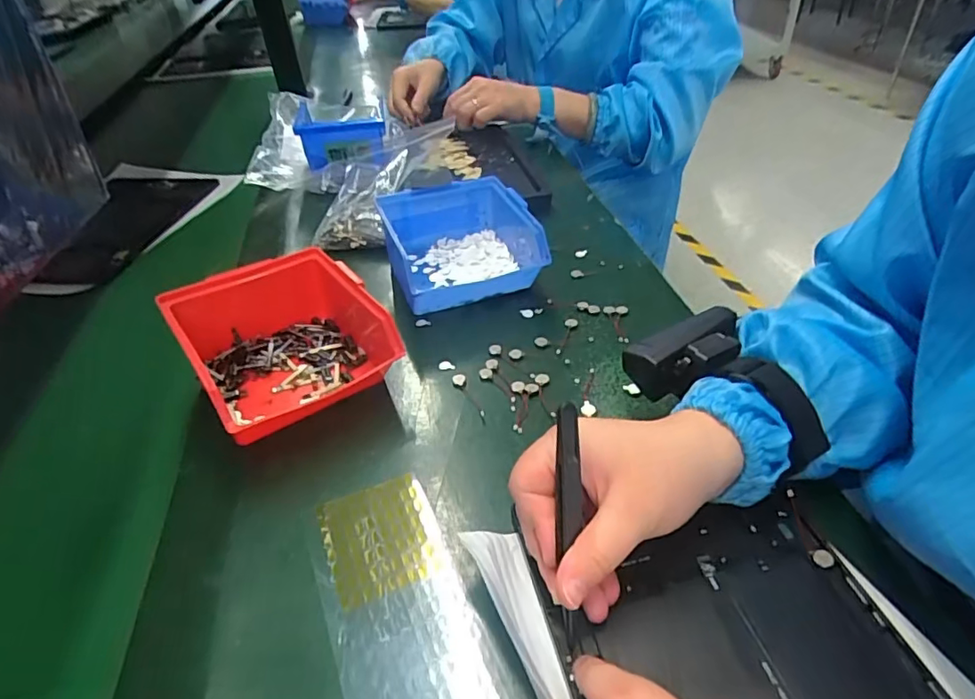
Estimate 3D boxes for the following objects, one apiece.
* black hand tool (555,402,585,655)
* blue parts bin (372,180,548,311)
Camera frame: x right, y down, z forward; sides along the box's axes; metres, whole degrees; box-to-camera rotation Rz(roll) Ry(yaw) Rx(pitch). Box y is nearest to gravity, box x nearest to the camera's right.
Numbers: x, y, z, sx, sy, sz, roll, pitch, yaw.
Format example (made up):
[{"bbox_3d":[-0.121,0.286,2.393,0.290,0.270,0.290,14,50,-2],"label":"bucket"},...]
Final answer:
[{"bbox_3d":[0.039,0.084,0.258,0.013,0.115,0.017,-1,3,2],"label":"black hand tool"},{"bbox_3d":[-0.024,-0.093,0.497,0.122,0.064,0.128,-14,42,-12],"label":"blue parts bin"}]

